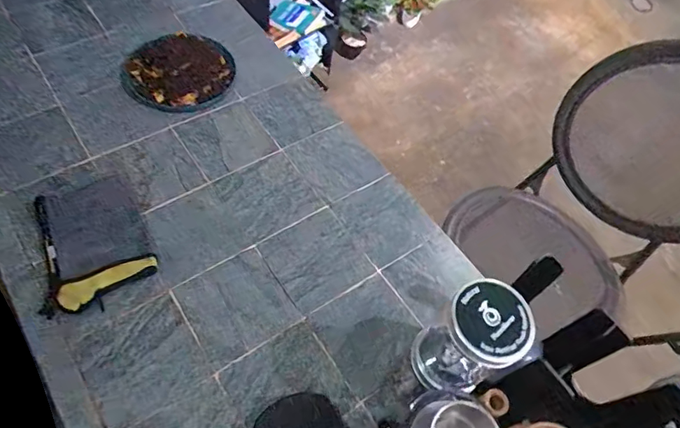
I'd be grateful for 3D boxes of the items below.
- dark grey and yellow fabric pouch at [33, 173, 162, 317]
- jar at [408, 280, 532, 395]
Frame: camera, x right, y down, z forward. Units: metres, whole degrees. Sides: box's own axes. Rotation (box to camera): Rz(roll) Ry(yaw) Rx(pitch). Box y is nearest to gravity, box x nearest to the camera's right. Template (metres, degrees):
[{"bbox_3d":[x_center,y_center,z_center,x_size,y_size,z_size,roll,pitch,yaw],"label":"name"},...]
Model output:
[{"bbox_3d":[-0.380,0.036,0.751,0.155,0.018,0.221,-13,61,-16],"label":"dark grey and yellow fabric pouch"},{"bbox_3d":[0.147,0.149,0.557,0.095,0.154,0.081,-16,62,-17],"label":"jar"}]

